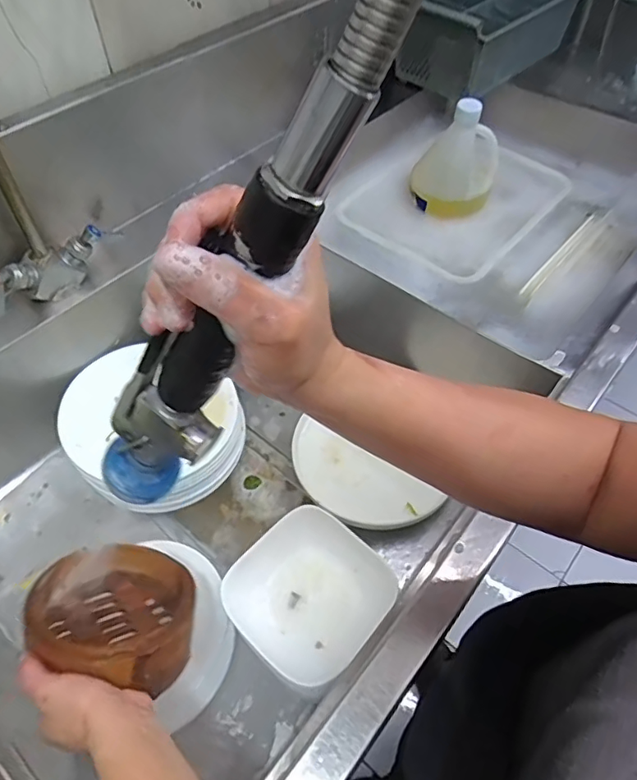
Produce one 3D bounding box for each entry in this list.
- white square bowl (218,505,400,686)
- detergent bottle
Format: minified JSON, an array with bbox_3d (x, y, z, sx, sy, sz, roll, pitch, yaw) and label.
[{"bbox_3d":[-0.010,0.211,0.568,0.149,0.045,0.156,36,61,24],"label":"white square bowl"},{"bbox_3d":[0.244,-0.409,0.945,0.136,0.178,0.143,15,54,11],"label":"detergent bottle"}]

